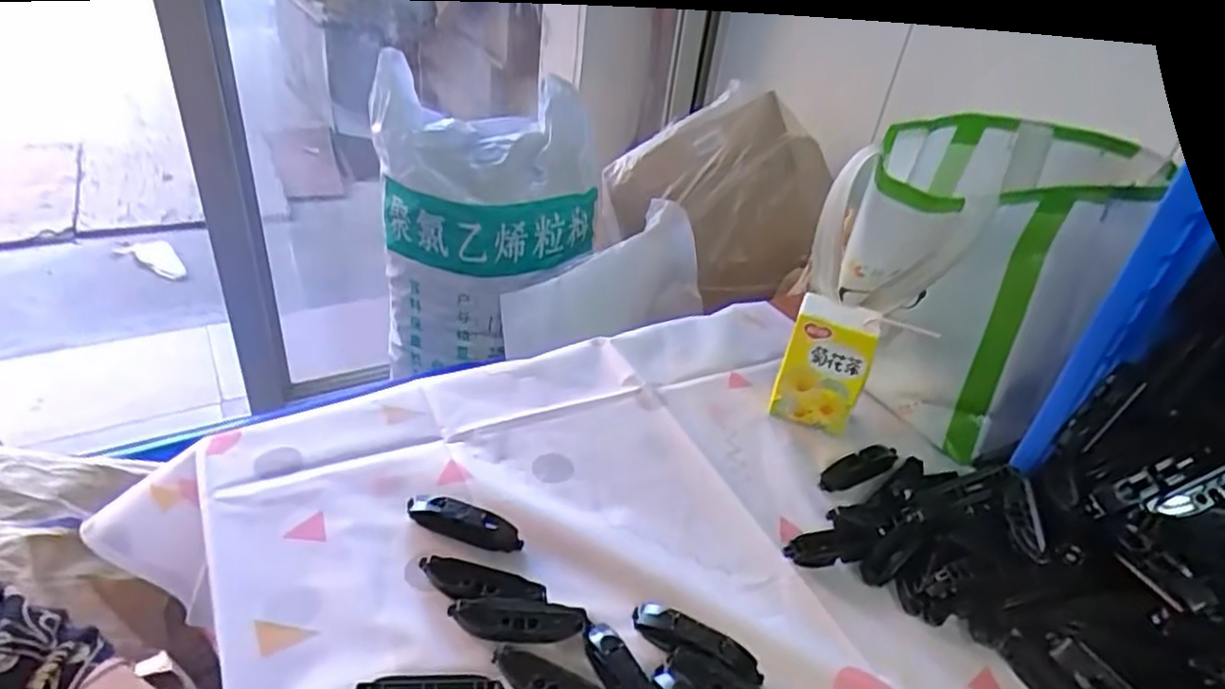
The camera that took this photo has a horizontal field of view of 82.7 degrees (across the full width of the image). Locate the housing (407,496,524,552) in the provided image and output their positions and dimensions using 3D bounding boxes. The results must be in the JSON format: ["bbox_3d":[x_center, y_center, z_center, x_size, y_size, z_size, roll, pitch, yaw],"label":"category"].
[{"bbox_3d":[-0.102,0.119,0.476,0.084,0.020,0.017,15,35,11],"label":"housing"}]

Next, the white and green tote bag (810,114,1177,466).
[{"bbox_3d":[0.286,-0.055,0.597,0.197,0.233,0.152,25,38,23],"label":"white and green tote bag"}]

